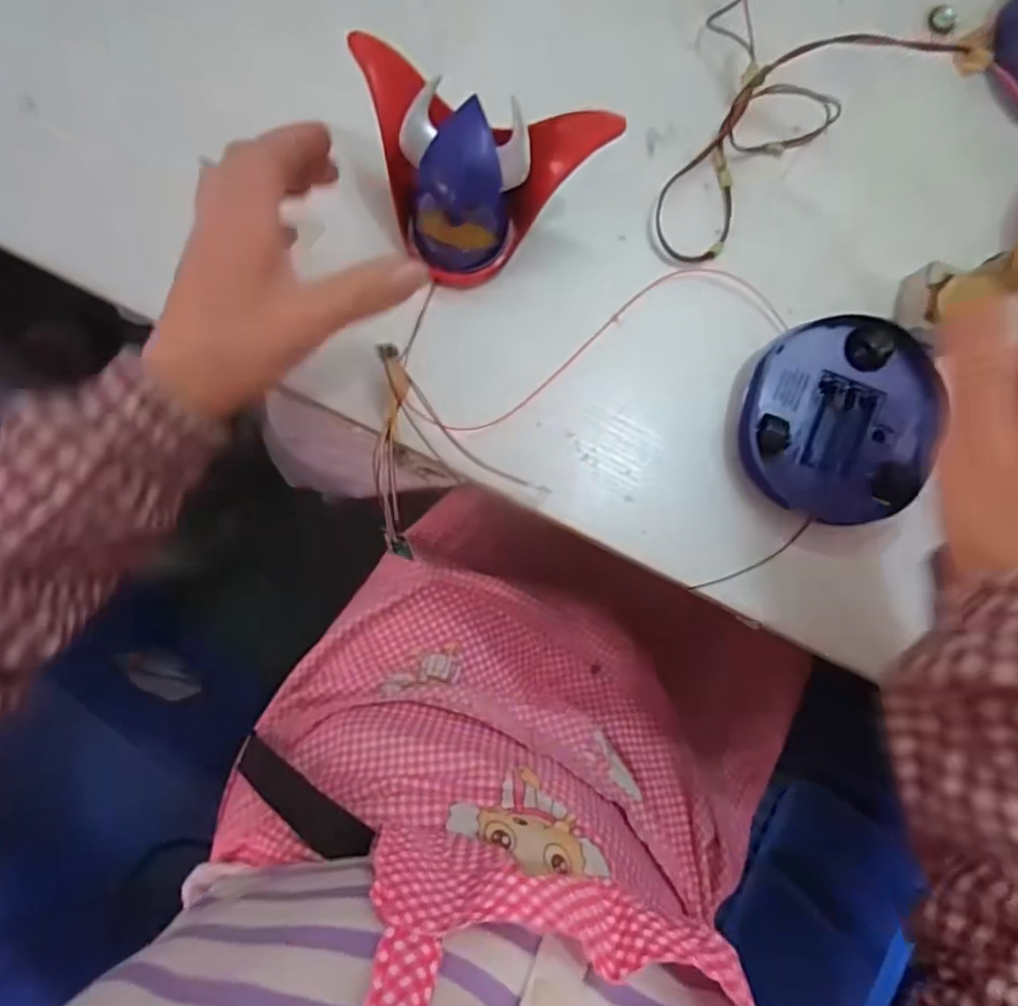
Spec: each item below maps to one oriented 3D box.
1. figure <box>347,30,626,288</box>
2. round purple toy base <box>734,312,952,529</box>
[{"bbox_3d":[-0.020,-0.165,0.334,0.122,0.072,0.072,17,85,-2],"label":"figure"},{"bbox_3d":[0.184,-0.046,0.359,0.105,0.031,0.106,0,86,-3],"label":"round purple toy base"}]

